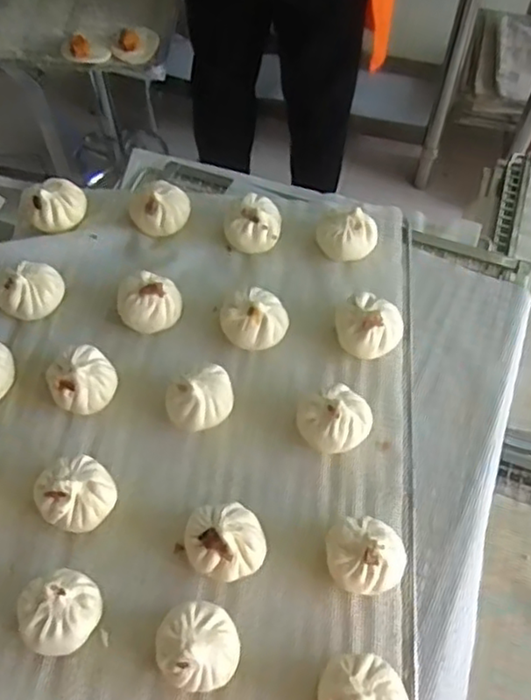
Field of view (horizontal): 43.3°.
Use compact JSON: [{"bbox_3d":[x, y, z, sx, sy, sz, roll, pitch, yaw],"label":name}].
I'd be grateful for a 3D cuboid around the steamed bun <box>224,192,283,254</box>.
[{"bbox_3d":[-0.011,-0.122,0.638,0.051,0.032,0.049,2,58,0],"label":"steamed bun"}]

